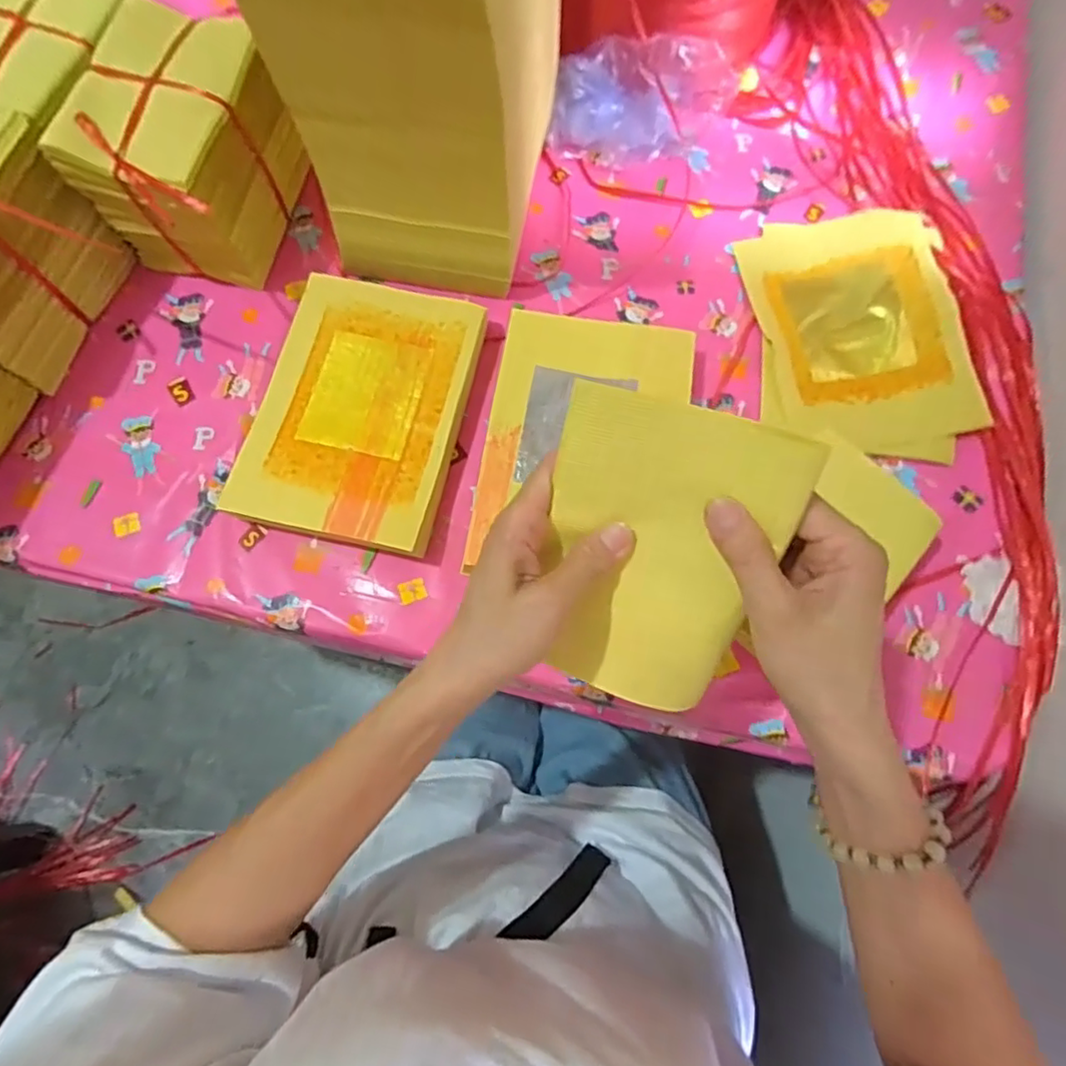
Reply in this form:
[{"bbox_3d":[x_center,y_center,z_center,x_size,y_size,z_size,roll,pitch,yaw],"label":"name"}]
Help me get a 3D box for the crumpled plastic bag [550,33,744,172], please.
[{"bbox_3d":[0.110,-0.424,0.590,0.191,0.061,0.084,-5,74,-1],"label":"crumpled plastic bag"}]

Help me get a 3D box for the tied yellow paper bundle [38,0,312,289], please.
[{"bbox_3d":[-0.293,-0.317,0.523,0.124,0.134,0.153,16,75,5],"label":"tied yellow paper bundle"}]

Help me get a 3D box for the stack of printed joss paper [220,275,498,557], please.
[{"bbox_3d":[-0.144,-0.103,0.510,0.160,0.033,0.227,12,74,4],"label":"stack of printed joss paper"}]

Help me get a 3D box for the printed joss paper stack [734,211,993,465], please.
[{"bbox_3d":[0.285,-0.183,0.530,0.169,0.024,0.240,-1,74,0],"label":"printed joss paper stack"}]

